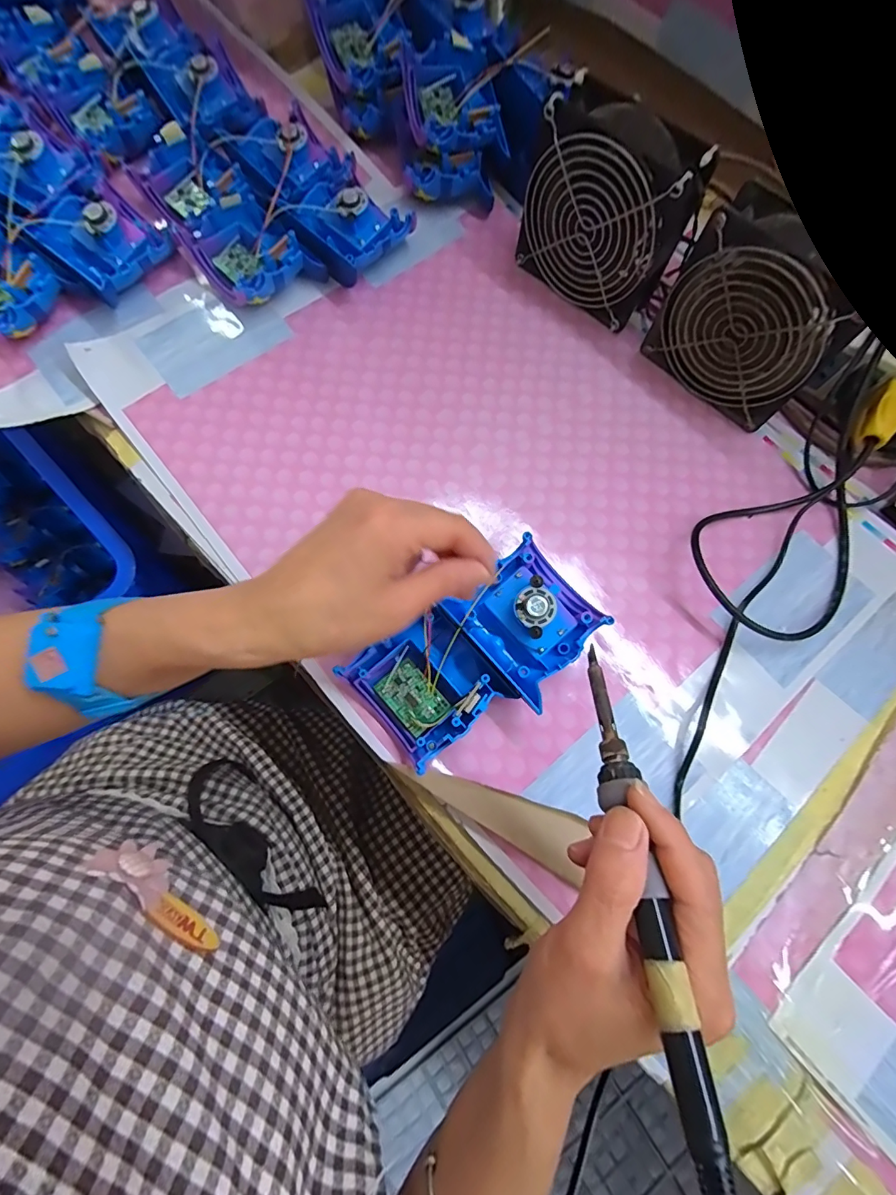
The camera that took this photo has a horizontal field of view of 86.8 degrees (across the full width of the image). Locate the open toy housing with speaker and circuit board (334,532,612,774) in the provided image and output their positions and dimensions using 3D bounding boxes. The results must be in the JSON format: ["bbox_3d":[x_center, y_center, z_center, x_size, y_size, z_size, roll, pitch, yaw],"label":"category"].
[{"bbox_3d":[0.020,0.034,0.307,0.151,0.033,0.085,-36,77,-12],"label":"open toy housing with speaker and circuit board"}]

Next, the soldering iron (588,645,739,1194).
[{"bbox_3d":[0.077,0.110,0.193,0.016,0.014,0.205,1,49,-2],"label":"soldering iron"}]

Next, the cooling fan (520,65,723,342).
[{"bbox_3d":[0.121,-0.297,0.371,0.123,0.122,0.047,39,76,10],"label":"cooling fan"}]

